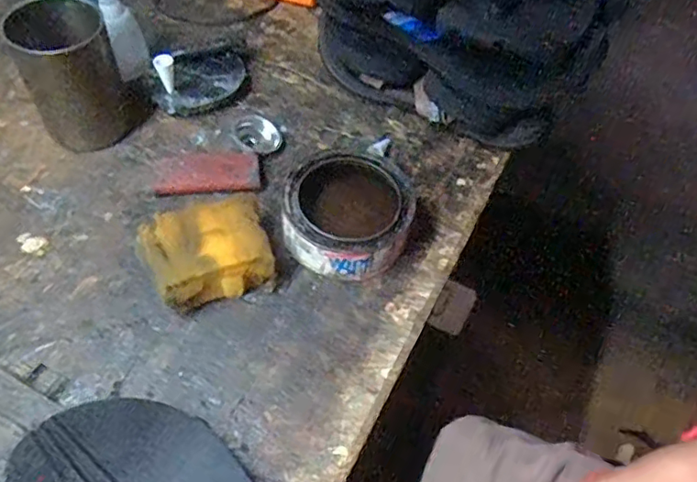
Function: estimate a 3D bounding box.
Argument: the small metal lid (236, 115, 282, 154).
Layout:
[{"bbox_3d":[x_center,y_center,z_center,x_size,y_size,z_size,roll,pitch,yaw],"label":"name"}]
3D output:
[{"bbox_3d":[-0.084,-0.102,0.549,0.038,0.009,0.051,-25,61,-20],"label":"small metal lid"}]

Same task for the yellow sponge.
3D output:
[{"bbox_3d":[-0.108,0.012,0.446,0.094,0.044,0.073,-17,59,-16],"label":"yellow sponge"}]

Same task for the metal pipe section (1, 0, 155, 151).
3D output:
[{"bbox_3d":[-0.233,-0.144,0.501,0.089,0.109,0.070,-36,66,-26],"label":"metal pipe section"}]

